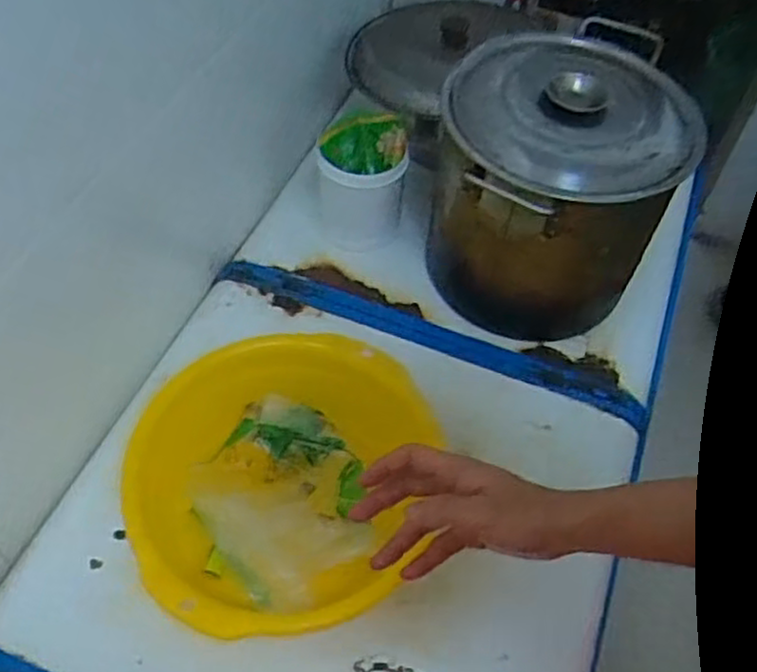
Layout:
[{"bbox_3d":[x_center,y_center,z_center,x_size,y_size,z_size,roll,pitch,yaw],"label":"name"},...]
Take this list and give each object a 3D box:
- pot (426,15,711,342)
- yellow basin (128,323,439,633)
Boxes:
[{"bbox_3d":[0.201,-0.177,0.902,0.273,0.250,0.283,2,53,-2],"label":"pot"},{"bbox_3d":[-0.091,0.145,0.735,0.276,0.106,0.281,2,53,-2],"label":"yellow basin"}]

